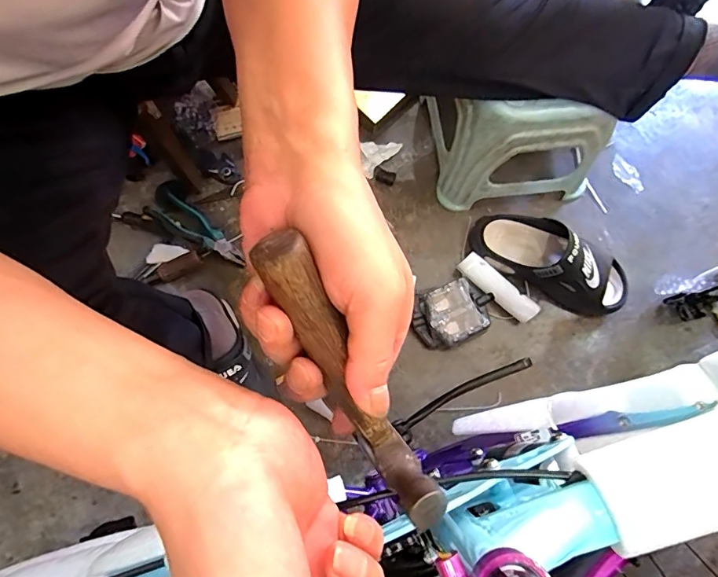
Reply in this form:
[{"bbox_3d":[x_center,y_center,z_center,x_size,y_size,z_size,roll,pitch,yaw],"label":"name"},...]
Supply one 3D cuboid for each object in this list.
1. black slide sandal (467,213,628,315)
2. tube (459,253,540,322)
[{"bbox_3d":[0.330,-0.052,0.756,0.262,0.108,0.107,27,77,8],"label":"black slide sandal"},{"bbox_3d":[0.235,0.001,0.770,0.146,0.037,0.039,41,79,11],"label":"tube"}]

